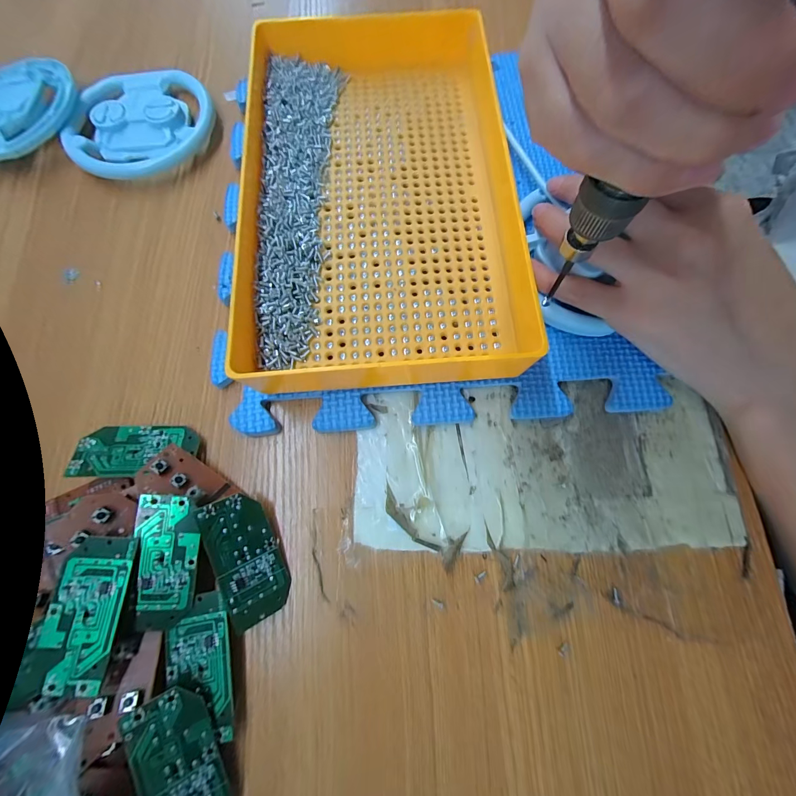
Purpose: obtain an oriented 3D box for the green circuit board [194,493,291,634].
[{"bbox_3d":[-0.075,0.078,0.166,0.029,0.004,0.060,-21,85,-30],"label":"green circuit board"}]

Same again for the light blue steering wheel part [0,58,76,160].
[{"bbox_3d":[-0.282,-0.205,0.242,0.100,0.010,0.090,-18,75,-5],"label":"light blue steering wheel part"}]

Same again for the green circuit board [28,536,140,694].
[{"bbox_3d":[-0.137,0.094,0.149,0.029,0.010,0.059,4,74,1],"label":"green circuit board"}]

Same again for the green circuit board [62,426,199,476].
[{"bbox_3d":[-0.141,0.028,0.182,0.060,0.004,0.028,-3,61,-7],"label":"green circuit board"}]

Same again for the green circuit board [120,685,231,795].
[{"bbox_3d":[-0.091,0.155,0.141,0.028,0.004,0.060,-23,84,-27],"label":"green circuit board"}]

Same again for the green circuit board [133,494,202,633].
[{"bbox_3d":[-0.109,0.077,0.159,0.027,0.004,0.060,4,85,-10],"label":"green circuit board"}]

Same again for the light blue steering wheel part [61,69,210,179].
[{"bbox_3d":[-0.184,-0.198,0.245,0.095,0.015,0.099,0,74,0],"label":"light blue steering wheel part"}]

